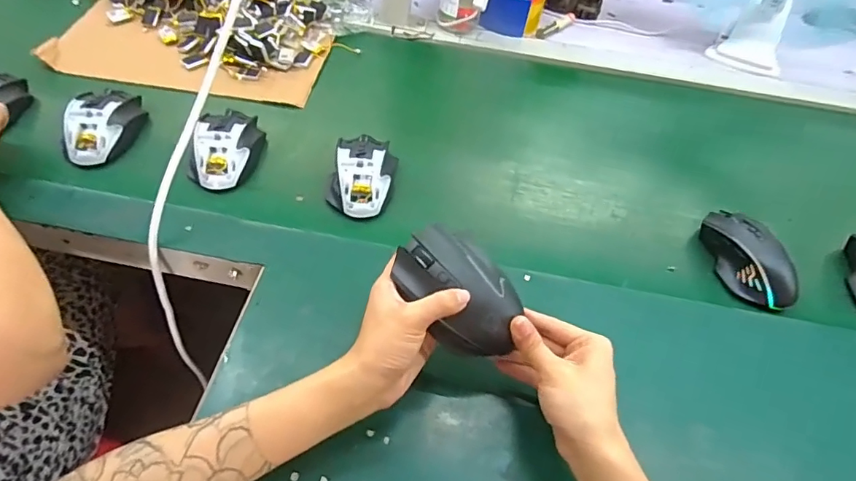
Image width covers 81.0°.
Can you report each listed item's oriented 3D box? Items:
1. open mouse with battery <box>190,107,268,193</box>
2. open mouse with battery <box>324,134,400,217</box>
[{"bbox_3d":[-0.230,-0.110,0.569,0.074,0.034,0.109,-1,53,-5],"label":"open mouse with battery"},{"bbox_3d":[-0.072,-0.075,0.560,0.071,0.035,0.103,9,52,1],"label":"open mouse with battery"}]

